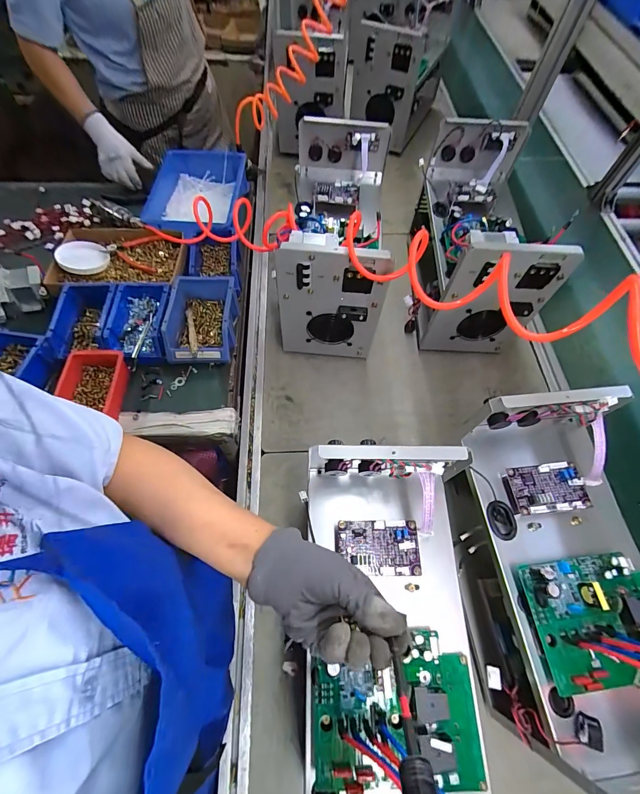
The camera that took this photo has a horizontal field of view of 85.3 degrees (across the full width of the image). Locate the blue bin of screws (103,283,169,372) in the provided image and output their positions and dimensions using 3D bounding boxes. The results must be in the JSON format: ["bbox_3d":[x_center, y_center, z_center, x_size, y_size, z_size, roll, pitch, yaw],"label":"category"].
[{"bbox_3d":[-0.364,-0.141,0.708,0.113,0.067,0.180,-2,64,-3],"label":"blue bin of screws"}]

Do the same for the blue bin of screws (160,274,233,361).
[{"bbox_3d":[-0.242,-0.154,0.713,0.129,0.076,0.184,0,64,-2],"label":"blue bin of screws"}]

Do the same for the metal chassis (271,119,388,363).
[{"bbox_3d":[0.031,-0.315,0.699,0.183,0.252,0.391,5,64,1],"label":"metal chassis"}]

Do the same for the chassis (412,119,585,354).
[{"bbox_3d":[0.315,-0.315,0.718,0.192,0.269,0.376,3,64,0],"label":"chassis"}]

